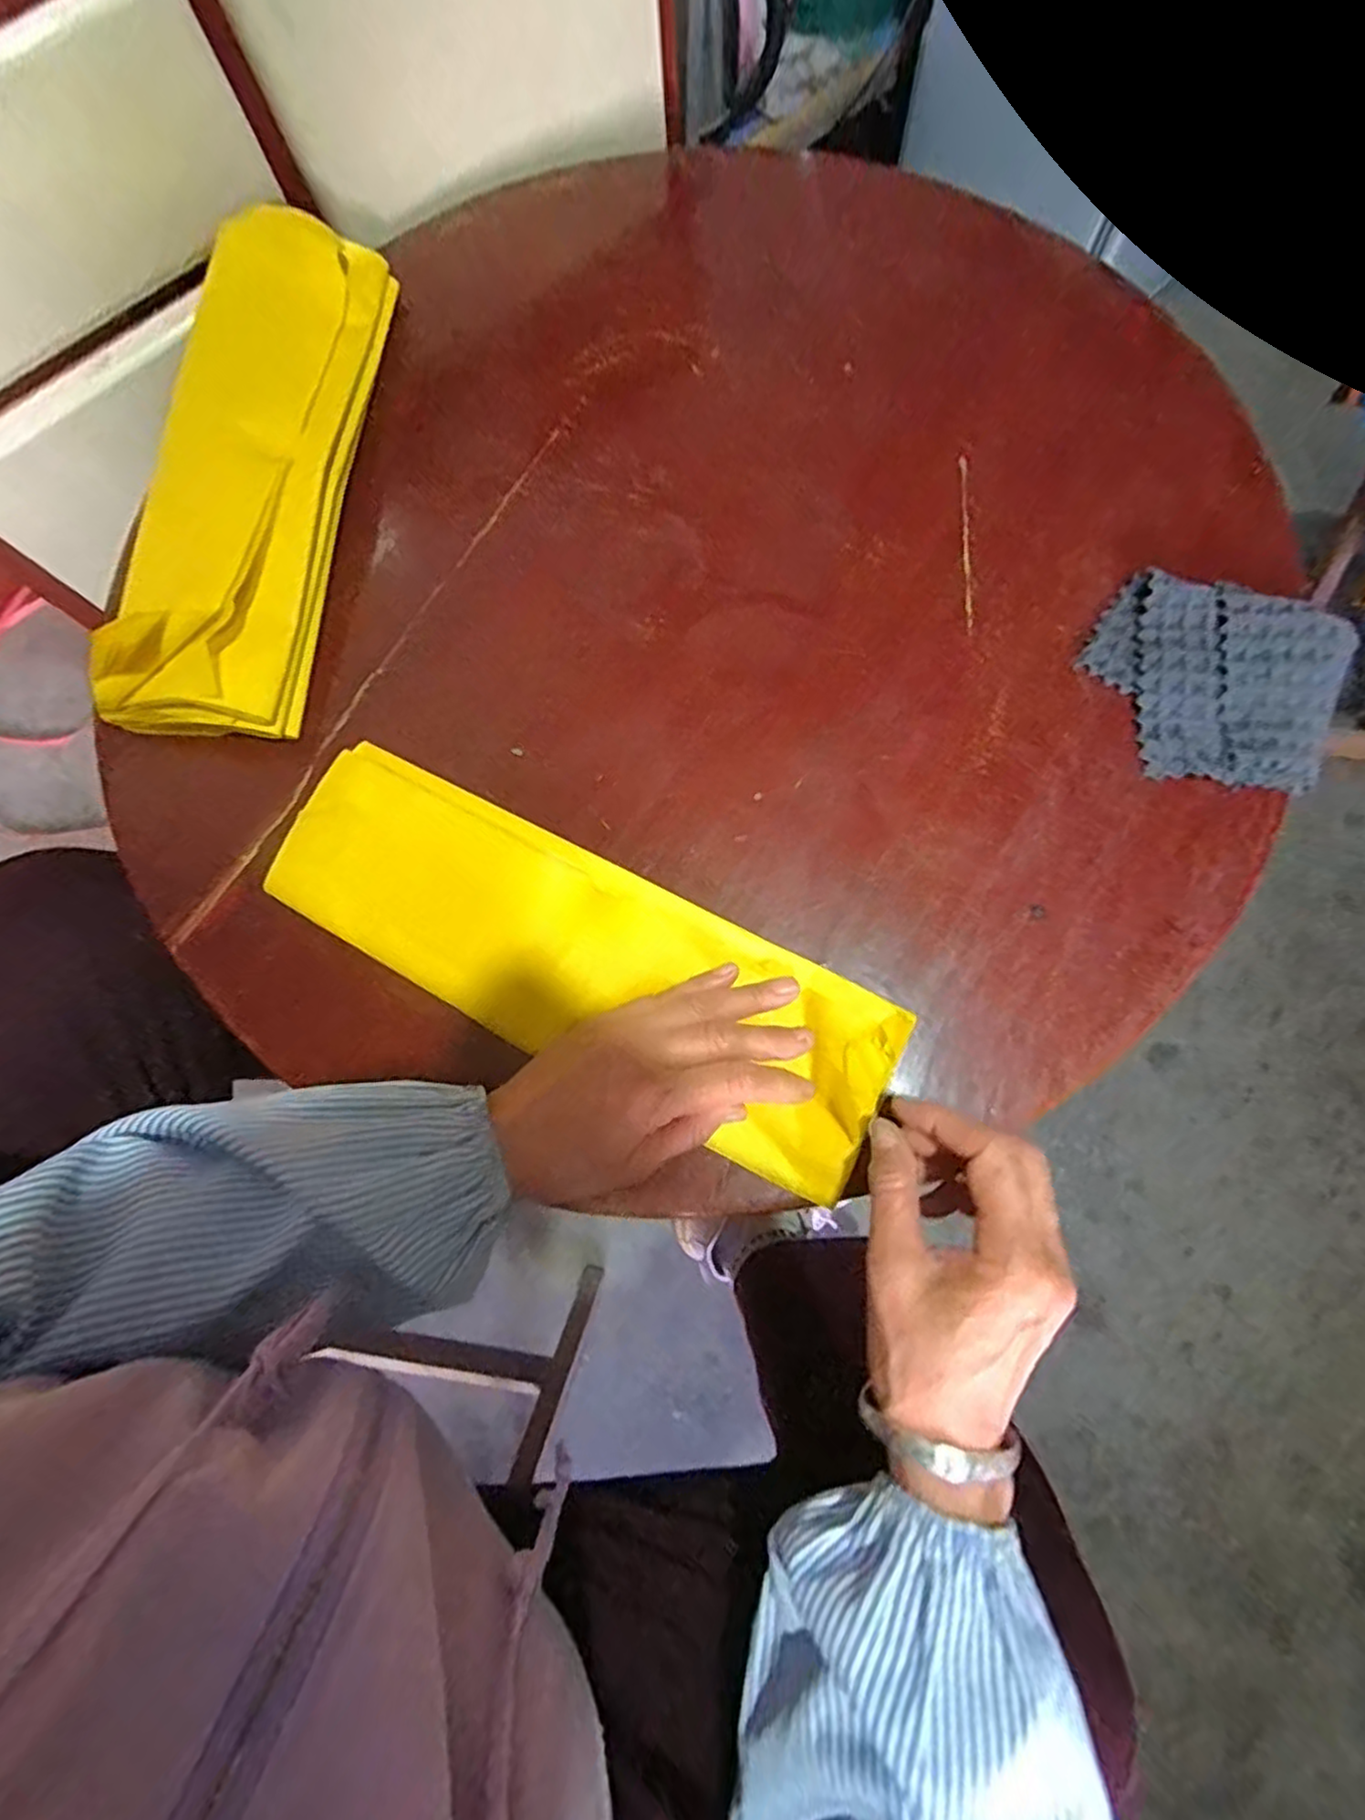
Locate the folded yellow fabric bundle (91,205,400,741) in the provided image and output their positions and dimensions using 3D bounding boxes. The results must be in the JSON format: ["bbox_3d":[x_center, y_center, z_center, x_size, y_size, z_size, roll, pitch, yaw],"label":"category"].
[{"bbox_3d":[-0.276,-0.281,0.433,0.110,0.059,0.352,5,77,3],"label":"folded yellow fabric bundle"}]

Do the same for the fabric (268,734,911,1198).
[{"bbox_3d":[-0.056,0.025,0.365,0.343,0.024,0.109,26,79,5],"label":"fabric"}]

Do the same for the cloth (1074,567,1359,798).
[{"bbox_3d":[0.305,-0.131,0.393,0.133,0.019,0.114,15,78,5],"label":"cloth"}]

